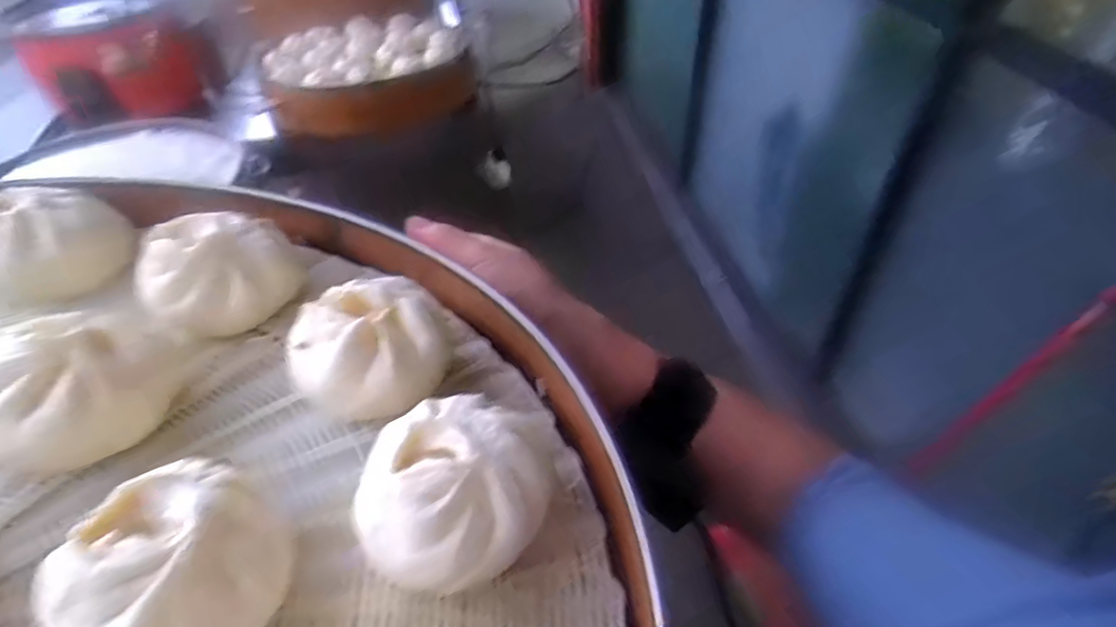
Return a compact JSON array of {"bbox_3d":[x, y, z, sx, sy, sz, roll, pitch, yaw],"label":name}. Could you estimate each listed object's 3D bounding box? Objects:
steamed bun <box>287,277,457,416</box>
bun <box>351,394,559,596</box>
[{"bbox_3d":[-0.084,0.010,0.275,0.069,0.046,0.066,-8,32,-13],"label":"steamed bun"},{"bbox_3d":[-0.035,0.067,0.219,0.056,0.047,0.067,14,34,21],"label":"bun"}]

